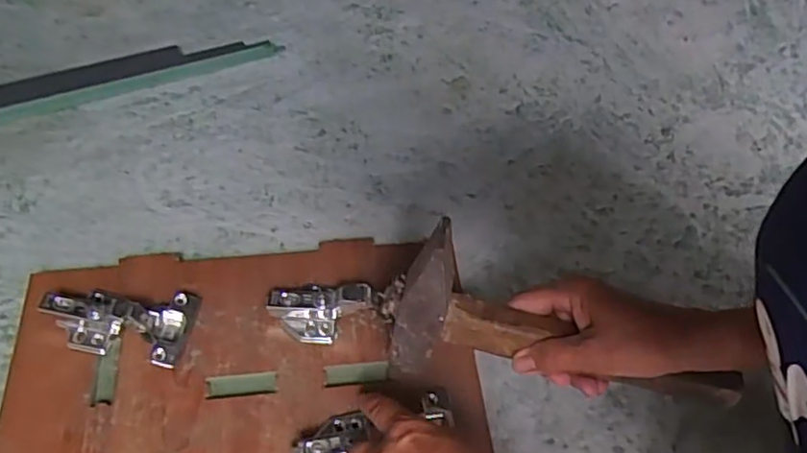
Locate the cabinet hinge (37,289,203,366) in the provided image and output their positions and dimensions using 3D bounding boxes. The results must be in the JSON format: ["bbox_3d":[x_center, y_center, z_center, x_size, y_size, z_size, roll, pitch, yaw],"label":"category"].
[{"bbox_3d":[-0.222,0.068,0.517,0.109,0.035,0.064,13,54,2],"label":"cabinet hinge"}]

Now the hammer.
[{"bbox_3d":[0.111,0.079,0.444,0.236,0.110,0.046,17,55,-7],"label":"hammer"}]

